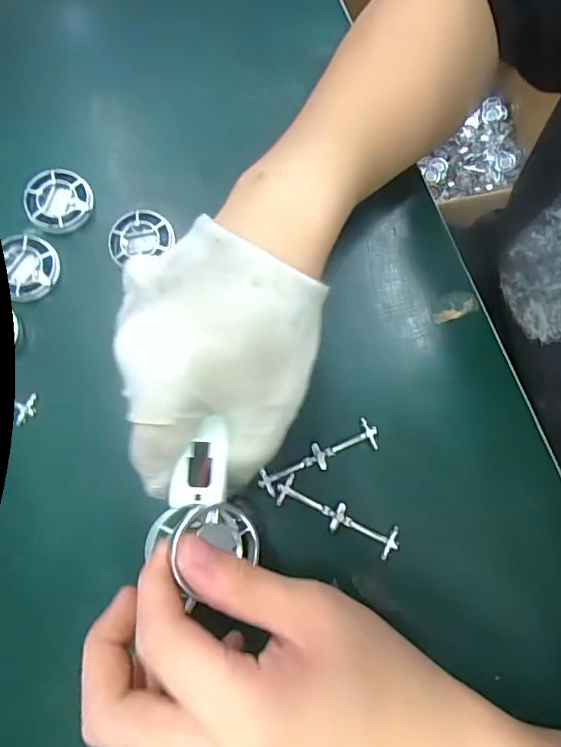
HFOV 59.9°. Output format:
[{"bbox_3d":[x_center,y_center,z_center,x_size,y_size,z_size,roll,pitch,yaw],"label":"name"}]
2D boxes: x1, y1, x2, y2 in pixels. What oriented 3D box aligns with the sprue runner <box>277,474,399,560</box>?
[{"bbox_3d":[0.031,0.078,0.268,0.071,0.005,0.017,26,80,4],"label":"sprue runner"}]

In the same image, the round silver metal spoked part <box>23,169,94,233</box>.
[{"bbox_3d":[-0.136,-0.106,0.297,0.039,0.006,0.039,0,79,-1],"label":"round silver metal spoked part"}]

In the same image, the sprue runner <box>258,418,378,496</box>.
[{"bbox_3d":[0.022,0.048,0.276,0.072,0.004,0.016,-26,80,-6],"label":"sprue runner"}]

